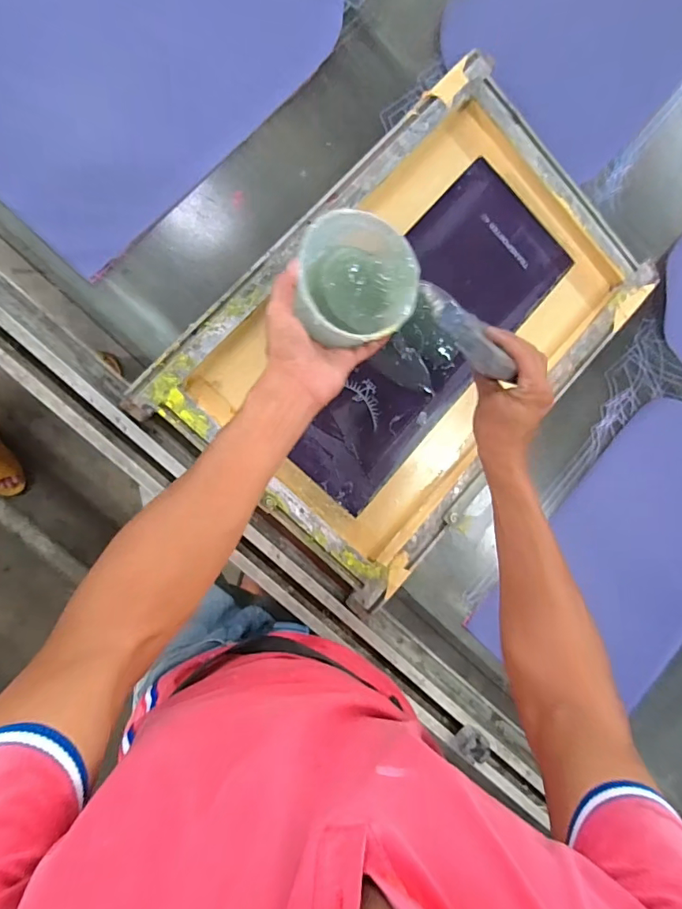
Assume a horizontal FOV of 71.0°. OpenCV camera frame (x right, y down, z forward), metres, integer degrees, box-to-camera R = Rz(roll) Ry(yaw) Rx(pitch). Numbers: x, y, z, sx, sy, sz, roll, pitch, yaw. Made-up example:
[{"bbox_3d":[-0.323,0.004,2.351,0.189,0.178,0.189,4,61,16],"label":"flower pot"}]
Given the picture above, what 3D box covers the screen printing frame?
[{"bbox_3d":[0.114,-0.166,0.647,0.425,0.037,0.655,44,85,-8],"label":"screen printing frame"}]

